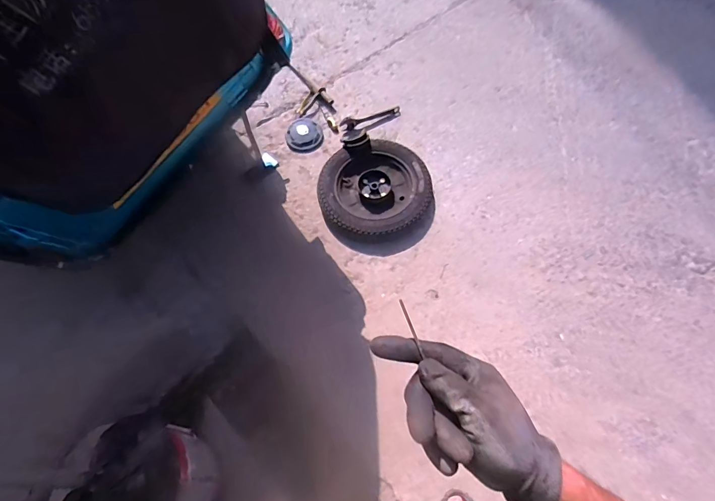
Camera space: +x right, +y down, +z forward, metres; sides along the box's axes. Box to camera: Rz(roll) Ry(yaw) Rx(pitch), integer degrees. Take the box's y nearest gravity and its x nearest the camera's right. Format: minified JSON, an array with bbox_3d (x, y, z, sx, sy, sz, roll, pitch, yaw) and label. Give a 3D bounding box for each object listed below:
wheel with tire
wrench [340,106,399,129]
[{"bbox_3d":[0.077,-0.259,1.578,0.468,0.115,0.413,-25,67,-11],"label":"wheel with tire"},{"bbox_3d":[0.059,-0.608,1.815,0.279,0.013,0.064,-12,58,1],"label":"wrench"}]

